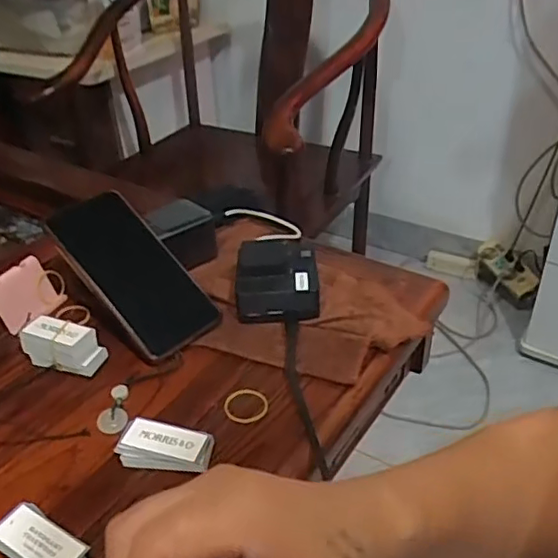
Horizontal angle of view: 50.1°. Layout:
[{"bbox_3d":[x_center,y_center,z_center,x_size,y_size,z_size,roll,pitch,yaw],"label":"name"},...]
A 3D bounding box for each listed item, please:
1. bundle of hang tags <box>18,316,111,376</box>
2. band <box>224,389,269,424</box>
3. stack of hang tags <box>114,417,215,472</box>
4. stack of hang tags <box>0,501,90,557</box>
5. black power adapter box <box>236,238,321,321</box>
[{"bbox_3d":[-0.179,0.055,0.489,0.066,0.034,0.028,11,37,18],"label":"bundle of hang tags"},{"bbox_3d":[-0.025,0.095,0.448,0.033,0.004,0.035,0,35,4],"label":"band"},{"bbox_3d":[-0.077,0.115,0.409,0.063,0.016,0.029,5,35,10],"label":"stack of hang tags"},{"bbox_3d":[-0.141,0.158,0.352,0.060,0.014,0.029,20,40,28],"label":"stack of hang tags"},{"bbox_3d":[-0.001,-0.001,0.543,0.071,0.047,0.073,-1,35,2],"label":"black power adapter box"}]

